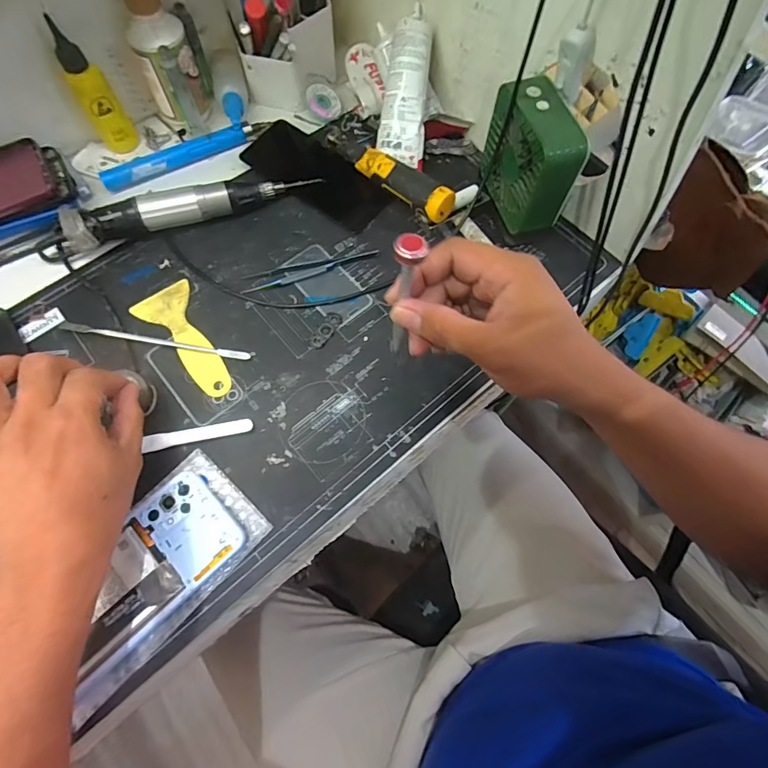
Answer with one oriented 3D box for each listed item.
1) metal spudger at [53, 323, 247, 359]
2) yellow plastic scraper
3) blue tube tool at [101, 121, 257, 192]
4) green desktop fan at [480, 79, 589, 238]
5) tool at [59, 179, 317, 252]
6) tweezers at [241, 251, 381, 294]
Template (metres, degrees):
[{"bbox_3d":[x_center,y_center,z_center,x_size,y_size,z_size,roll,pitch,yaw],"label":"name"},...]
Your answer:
[{"bbox_3d":[-0.205,-0.039,0.381,0.174,0.005,0.008,10,69,4],"label":"metal spudger"},{"bbox_3d":[-0.174,-0.041,0.385,0.051,0.004,0.125,-36,74,-14],"label":"yellow plastic scraper"},{"bbox_3d":[-0.214,-0.239,0.454,0.157,0.018,0.019,-26,72,-11],"label":"blue tube tool"},{"bbox_3d":[0.127,-0.195,0.390,0.042,0.107,0.094,-16,71,-7],"label":"green desktop fan"},{"bbox_3d":[-0.184,-0.170,0.417,0.230,0.038,0.033,-16,71,-7],"label":"tool"},{"bbox_3d":[-0.068,-0.111,0.410,0.130,0.005,0.019,-14,70,-7],"label":"tweezers"}]

